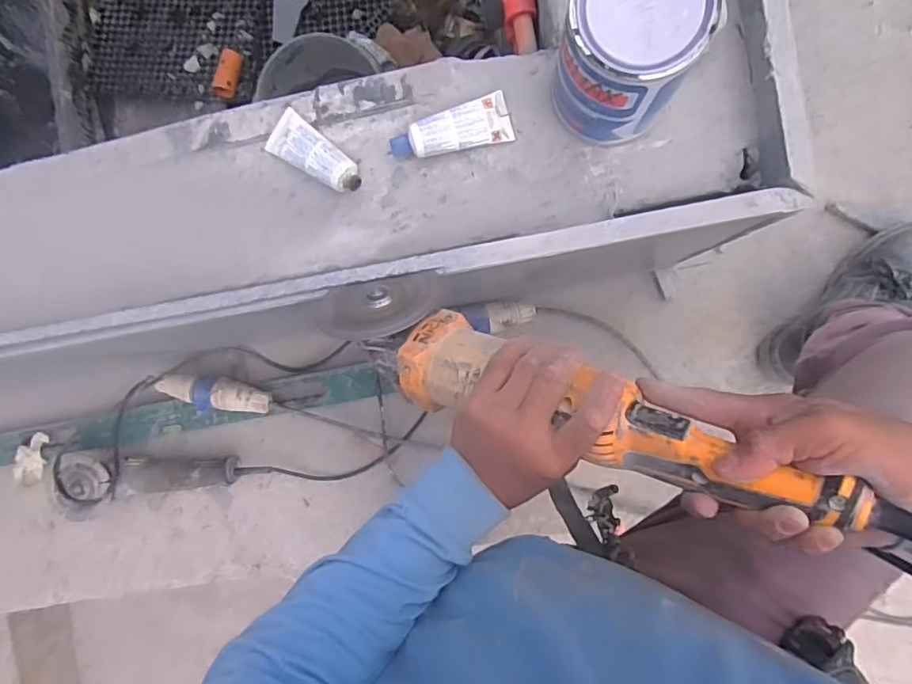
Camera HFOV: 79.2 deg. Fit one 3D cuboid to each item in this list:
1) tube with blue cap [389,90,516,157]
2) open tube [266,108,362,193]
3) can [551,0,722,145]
[{"bbox_3d":[-0.005,-0.193,0.497,0.109,0.021,0.042,-12,89,6],"label":"tube with blue cap"},{"bbox_3d":[-0.134,-0.172,0.511,0.100,0.022,0.042,42,94,4],"label":"open tube"},{"bbox_3d":[0.132,-0.224,0.433,0.095,0.124,0.102,0,91,6],"label":"can"}]

